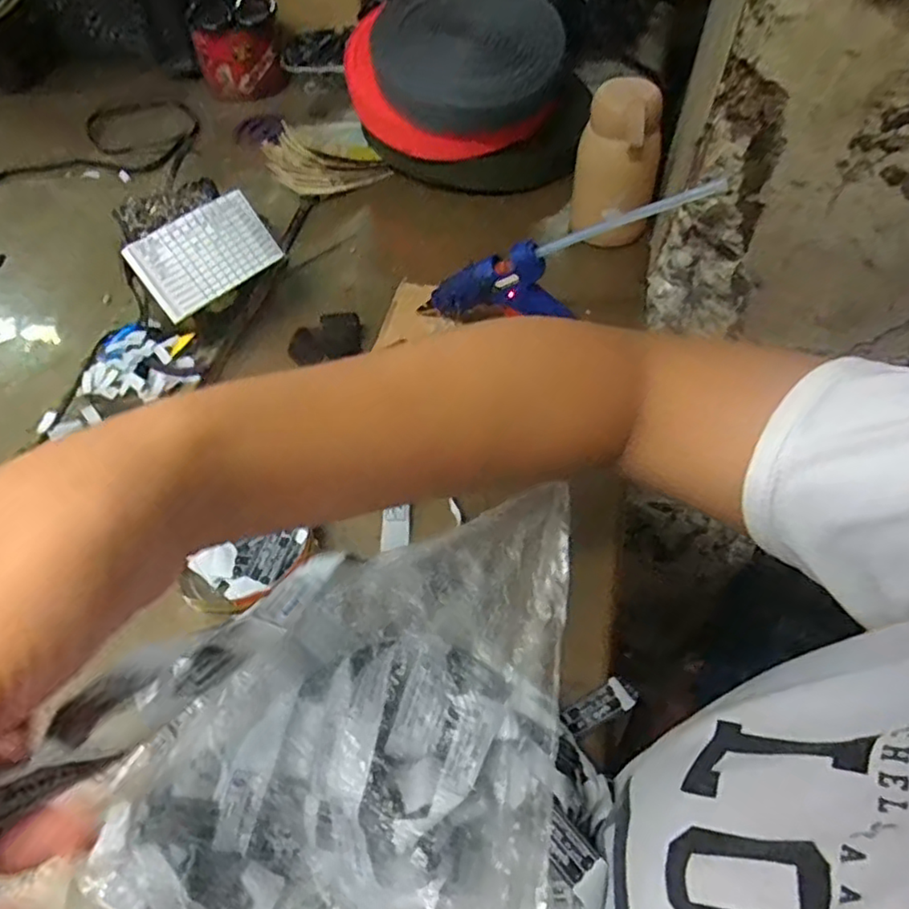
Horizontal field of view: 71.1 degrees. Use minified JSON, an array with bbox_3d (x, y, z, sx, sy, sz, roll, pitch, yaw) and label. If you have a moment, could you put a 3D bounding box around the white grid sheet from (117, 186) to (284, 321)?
[{"bbox_3d":[-0.191,-0.156,0.493,0.104,0.061,0.008,-44,25,-27],"label":"white grid sheet"}]

